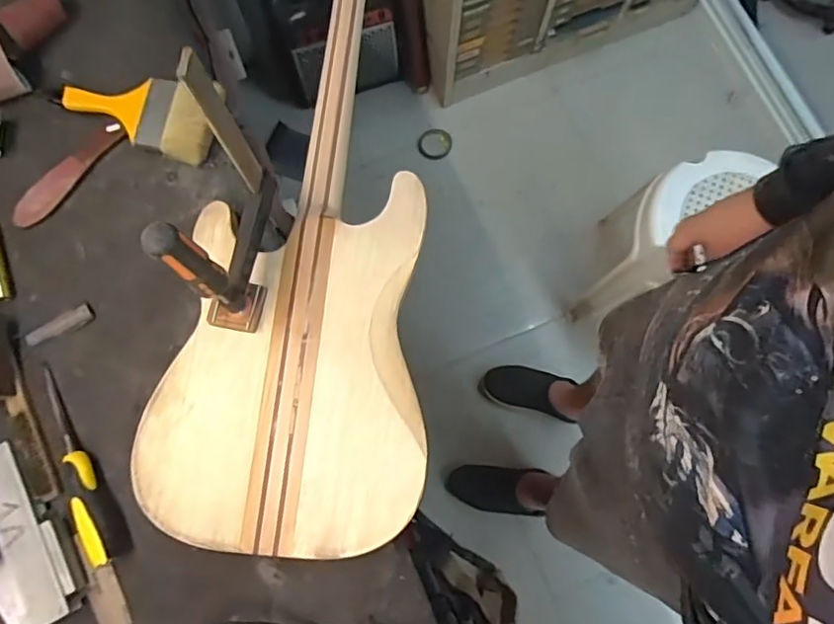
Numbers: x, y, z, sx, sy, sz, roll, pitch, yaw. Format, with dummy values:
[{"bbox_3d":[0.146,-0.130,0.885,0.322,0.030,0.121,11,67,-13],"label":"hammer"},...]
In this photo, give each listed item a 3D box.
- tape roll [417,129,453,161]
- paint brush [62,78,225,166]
[{"bbox_3d":[0.049,-0.478,1.582,0.103,0.014,0.089,-33,79,-7],"label":"tape roll"},{"bbox_3d":[-0.357,-0.263,0.728,0.199,0.031,0.100,16,77,4],"label":"paint brush"}]

